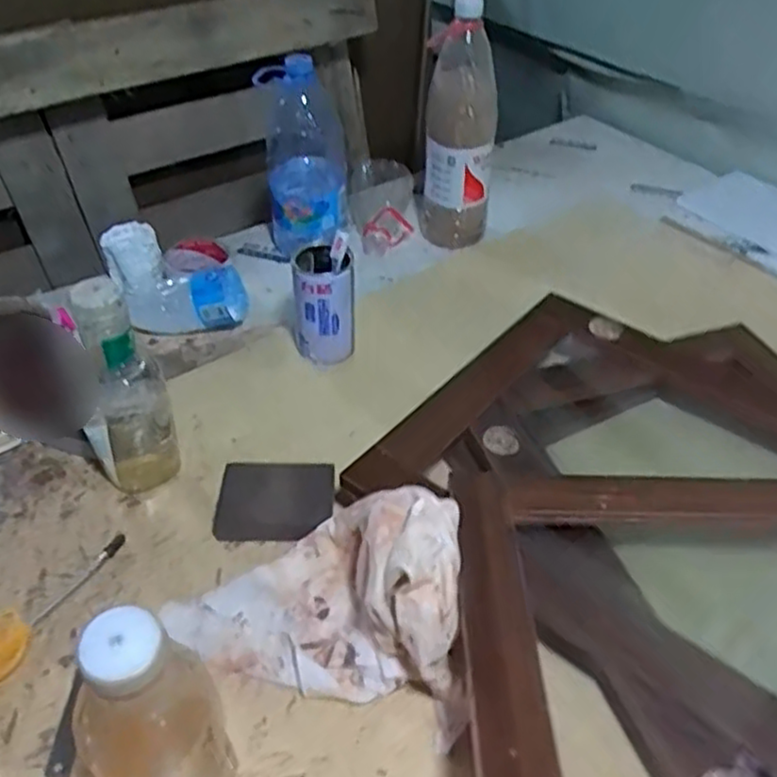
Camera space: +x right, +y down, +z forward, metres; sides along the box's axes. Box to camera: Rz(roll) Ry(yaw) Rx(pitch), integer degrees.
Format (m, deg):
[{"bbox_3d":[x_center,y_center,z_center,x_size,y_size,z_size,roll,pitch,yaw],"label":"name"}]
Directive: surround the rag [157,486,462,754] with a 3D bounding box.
[{"bbox_3d":[-0.042,0.135,0.535,0.216,0.121,0.127,14,44,12],"label":"rag"}]

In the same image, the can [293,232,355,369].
[{"bbox_3d":[-0.068,-0.091,0.766,0.066,0.121,0.064,0,43,-3],"label":"can"}]

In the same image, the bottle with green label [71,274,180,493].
[{"bbox_3d":[-0.221,0.002,0.612,0.066,0.201,0.060,-14,45,-17],"label":"bottle with green label"}]

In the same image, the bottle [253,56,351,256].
[{"bbox_3d":[-0.101,-0.280,0.906,0.095,0.247,0.085,0,43,-3],"label":"bottle"}]

